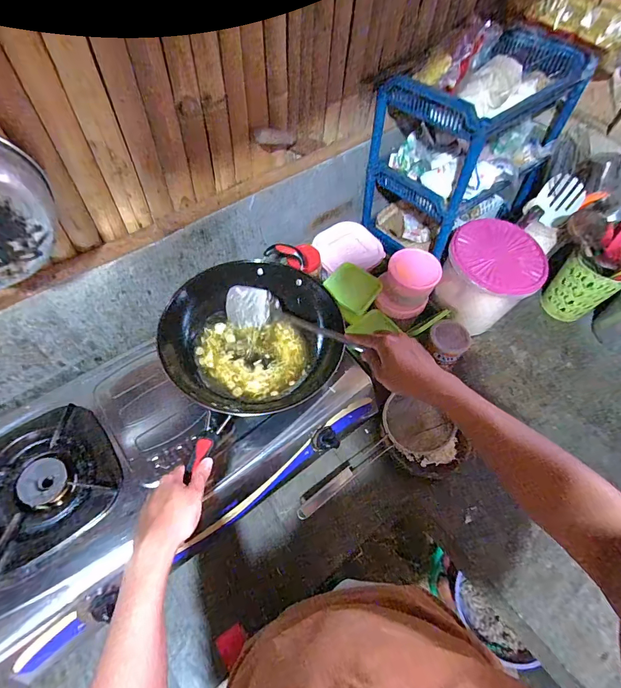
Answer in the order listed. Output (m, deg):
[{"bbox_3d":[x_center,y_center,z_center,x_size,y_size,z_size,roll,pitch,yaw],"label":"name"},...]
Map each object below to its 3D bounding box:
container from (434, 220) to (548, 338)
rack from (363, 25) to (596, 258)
[{"bbox_3d":[0.401,-0.156,0.856,0.165,0.159,0.178,-25,64,-17],"label":"container"},{"bbox_3d":[0.366,-0.453,0.896,0.384,0.396,0.270,-33,67,-21],"label":"rack"}]

